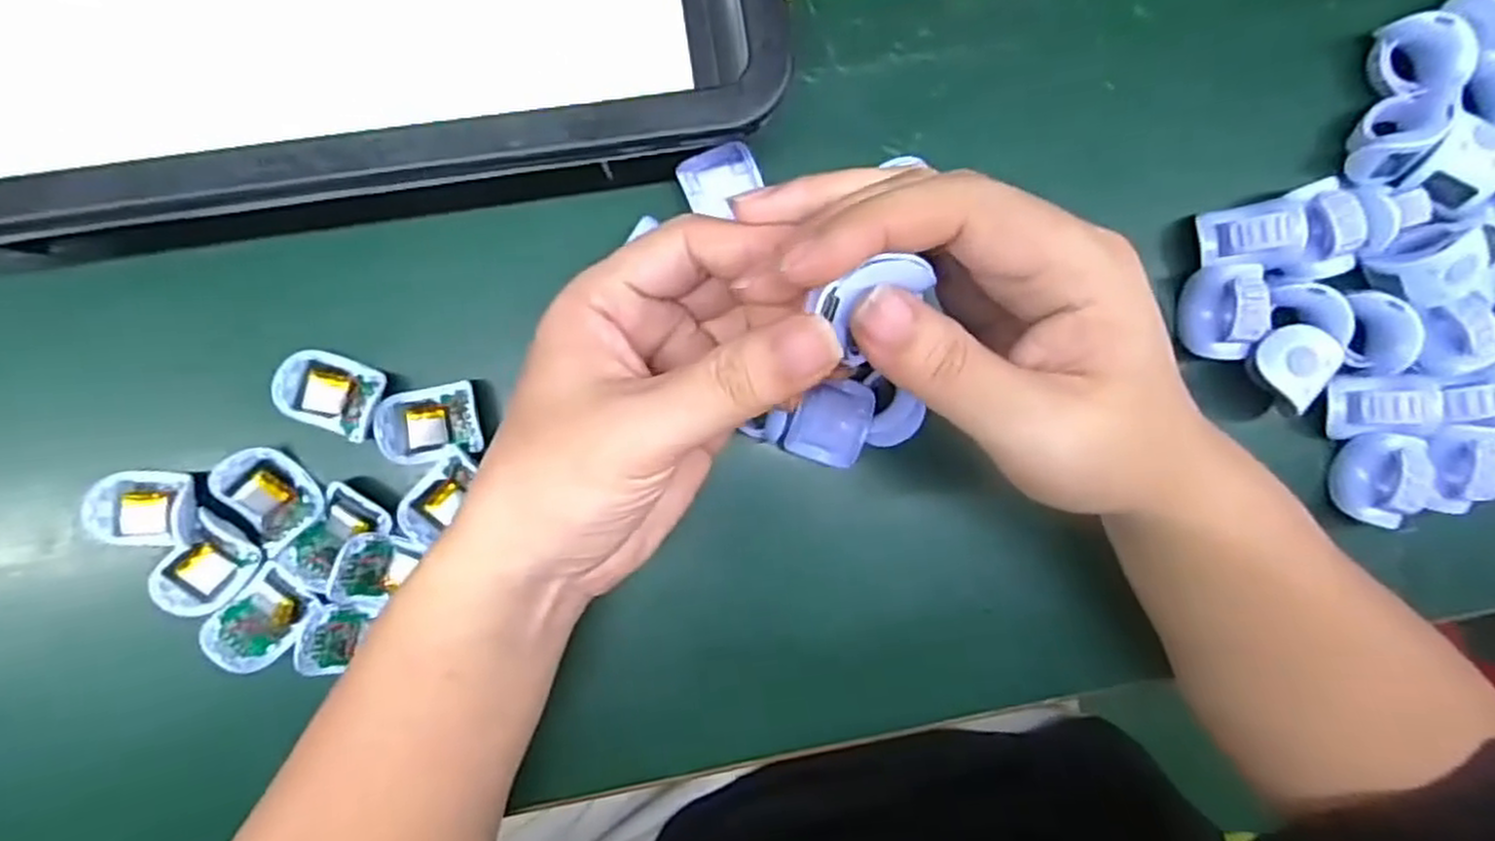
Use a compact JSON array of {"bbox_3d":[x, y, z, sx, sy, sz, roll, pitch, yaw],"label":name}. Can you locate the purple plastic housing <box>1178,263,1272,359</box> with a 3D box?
[{"bbox_3d":[0.210,-0.048,0.333,0.022,0.028,0.040,-4,92,-5],"label":"purple plastic housing"}]

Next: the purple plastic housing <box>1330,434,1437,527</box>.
[{"bbox_3d":[0.287,0.026,0.343,0.027,0.024,0.040,13,90,-5],"label":"purple plastic housing"}]

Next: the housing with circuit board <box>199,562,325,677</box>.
[{"bbox_3d":[-0.198,0.081,0.312,0.042,0.016,0.030,-44,94,-3],"label":"housing with circuit board"}]

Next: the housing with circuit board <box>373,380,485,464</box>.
[{"bbox_3d":[-0.133,0.002,0.319,0.038,0.016,0.030,-10,92,-4],"label":"housing with circuit board"}]

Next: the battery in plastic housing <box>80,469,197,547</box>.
[{"bbox_3d":[-0.246,0.037,0.312,0.042,0.019,0.032,1,91,-5],"label":"battery in plastic housing"}]

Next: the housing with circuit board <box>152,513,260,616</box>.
[{"bbox_3d":[-0.224,0.062,0.315,0.038,0.013,0.028,-38,94,-3],"label":"housing with circuit board"}]

